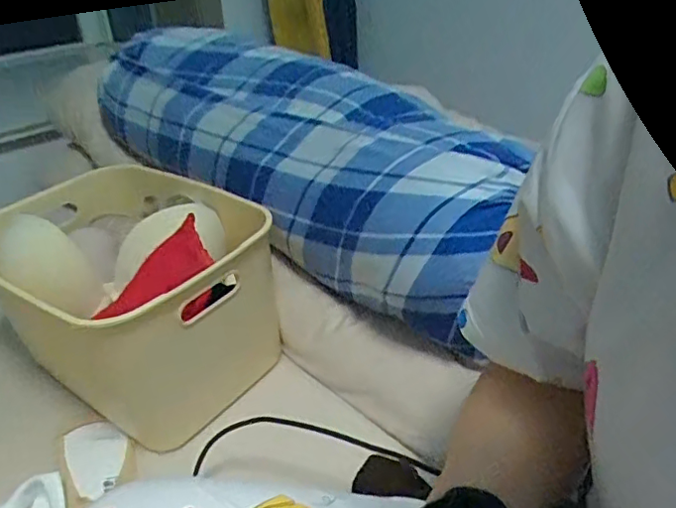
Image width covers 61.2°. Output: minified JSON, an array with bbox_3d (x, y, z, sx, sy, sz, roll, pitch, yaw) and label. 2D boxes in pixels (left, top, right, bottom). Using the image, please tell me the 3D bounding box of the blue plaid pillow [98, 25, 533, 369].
[{"bbox_3d":[-0.099,-0.140,0.781,0.748,0.199,0.221,21,38,34],"label":"blue plaid pillow"}]

